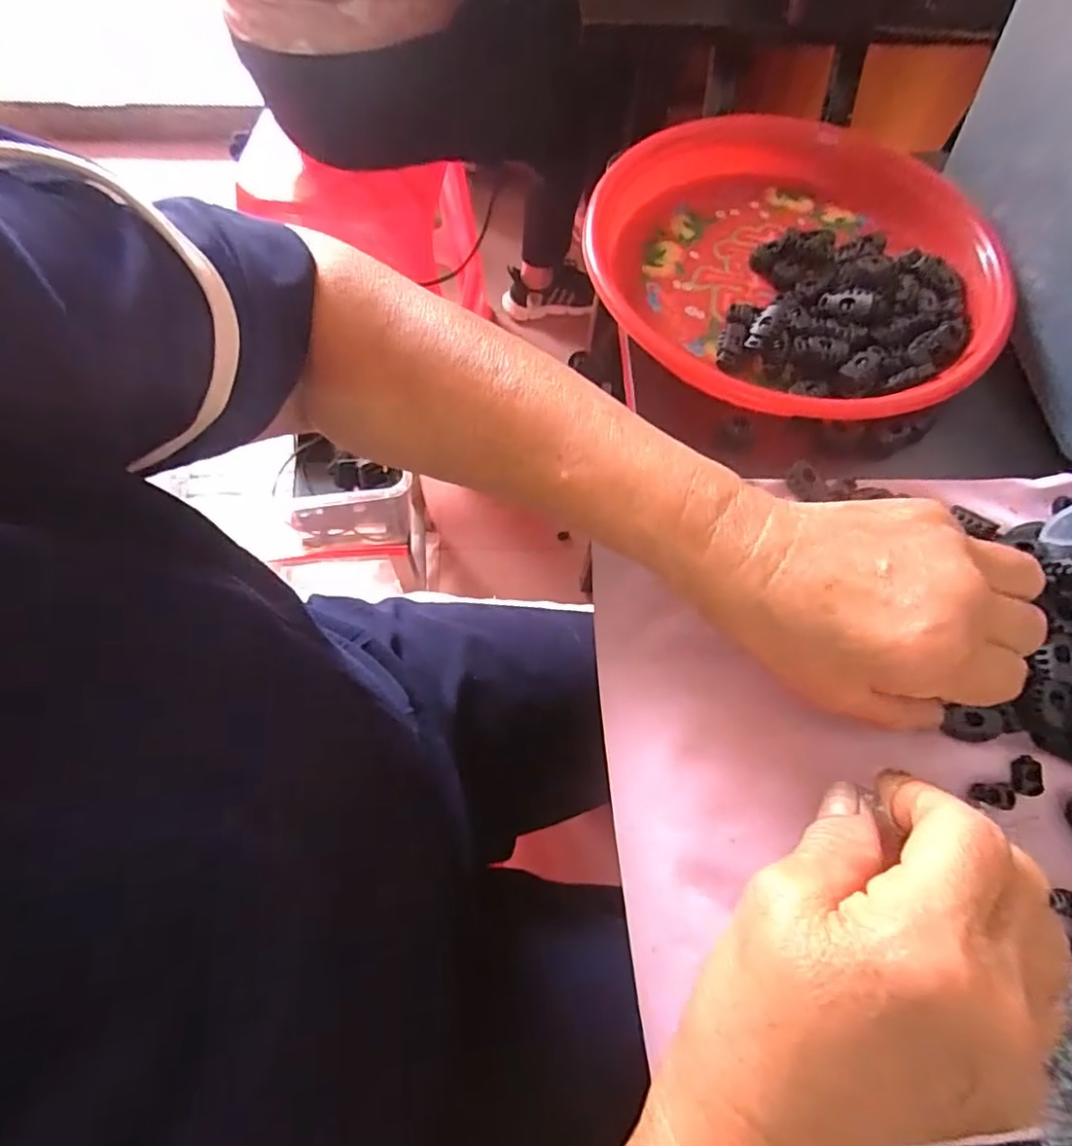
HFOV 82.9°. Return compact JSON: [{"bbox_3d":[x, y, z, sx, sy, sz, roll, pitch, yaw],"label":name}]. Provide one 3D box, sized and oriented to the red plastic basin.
[{"bbox_3d":[0.154,-0.188,0.366,0.230,0.037,0.246,1,65,-1],"label":"red plastic basin"}]

